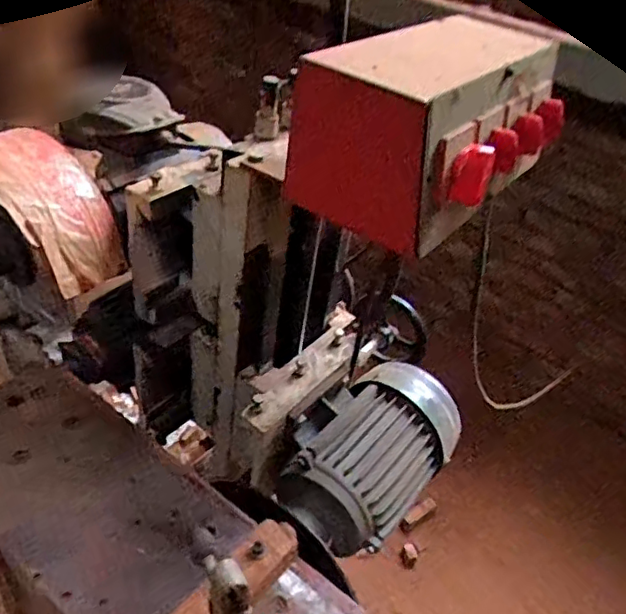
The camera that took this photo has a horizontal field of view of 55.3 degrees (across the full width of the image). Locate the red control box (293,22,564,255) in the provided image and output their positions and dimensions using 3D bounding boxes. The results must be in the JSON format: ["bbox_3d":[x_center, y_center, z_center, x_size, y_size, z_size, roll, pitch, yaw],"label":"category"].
[{"bbox_3d":[0.136,-0.190,0.592,0.139,0.136,0.315,30,43,29],"label":"red control box"}]

